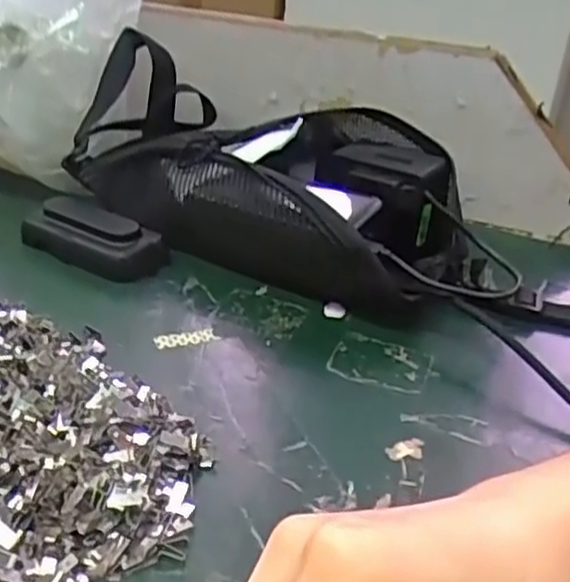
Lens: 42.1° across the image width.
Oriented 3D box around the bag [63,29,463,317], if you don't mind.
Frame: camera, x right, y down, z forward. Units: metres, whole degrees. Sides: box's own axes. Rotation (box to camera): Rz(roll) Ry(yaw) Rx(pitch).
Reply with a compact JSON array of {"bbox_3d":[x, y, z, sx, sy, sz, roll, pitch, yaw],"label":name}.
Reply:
[{"bbox_3d":[-0.021,-0.082,0.539,0.306,0.094,0.126,21,33,25],"label":"bag"}]

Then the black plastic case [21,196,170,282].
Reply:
[{"bbox_3d":[-0.136,-0.040,0.513,0.105,0.030,0.039,18,32,21],"label":"black plastic case"}]

